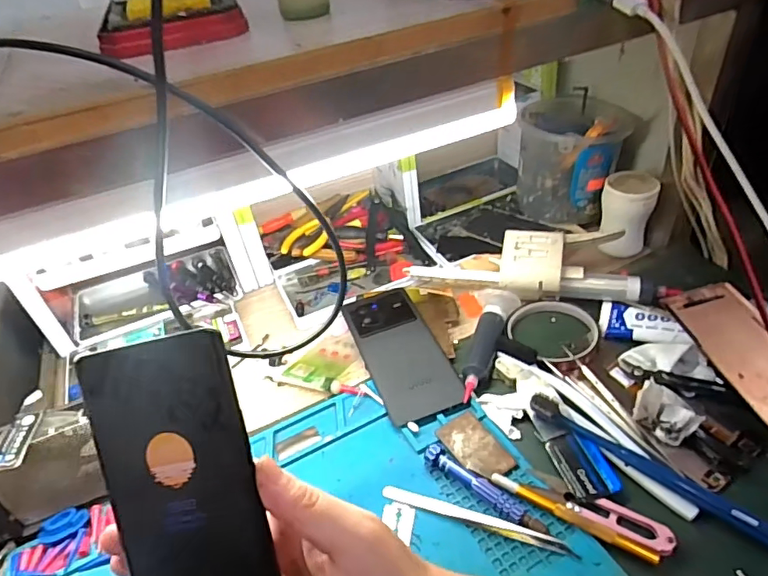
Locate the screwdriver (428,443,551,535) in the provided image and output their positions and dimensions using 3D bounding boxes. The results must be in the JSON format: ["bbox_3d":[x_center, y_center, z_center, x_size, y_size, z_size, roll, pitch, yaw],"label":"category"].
[{"bbox_3d":[0.074,0.149,0.388,0.100,0.015,0.015,26,50,34],"label":"screwdriver"}]

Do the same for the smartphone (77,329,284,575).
[{"bbox_3d":[-0.094,0.102,0.249,0.072,0.159,0.004,-12,3,4],"label":"smartphone"}]

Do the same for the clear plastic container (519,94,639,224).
[{"bbox_3d":[0.223,-0.148,0.628,0.122,0.128,0.114,18,46,28],"label":"clear plastic container"}]

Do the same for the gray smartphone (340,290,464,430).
[{"bbox_3d":[0.015,0.059,0.508,0.072,0.013,0.161,-17,40,-11],"label":"gray smartphone"}]

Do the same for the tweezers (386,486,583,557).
[{"bbox_3d":[0.065,0.165,0.377,0.139,0.008,0.011,10,42,21],"label":"tweezers"}]

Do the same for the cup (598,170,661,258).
[{"bbox_3d":[0.272,-0.081,0.588,0.054,0.083,0.062,10,42,21],"label":"cup"}]

